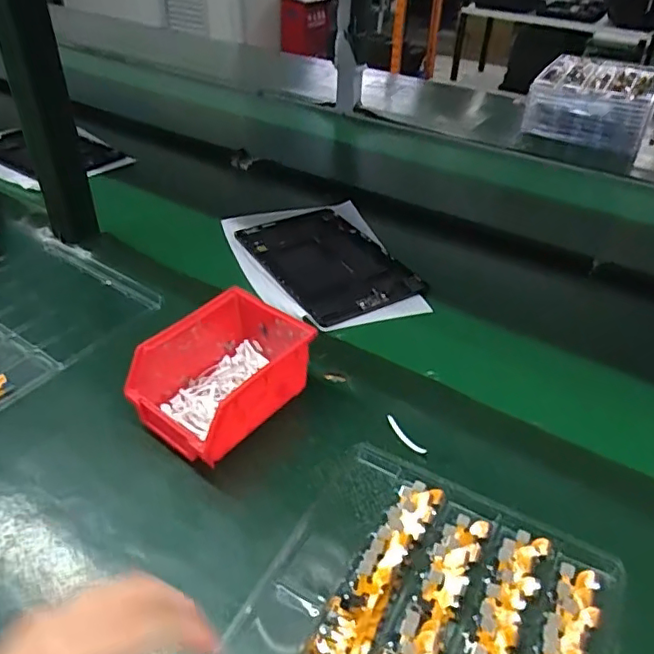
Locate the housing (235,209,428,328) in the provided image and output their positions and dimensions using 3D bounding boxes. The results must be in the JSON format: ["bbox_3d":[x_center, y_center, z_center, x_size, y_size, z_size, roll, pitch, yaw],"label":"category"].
[{"bbox_3d":[-0.003,-0.089,0.747,0.160,0.015,0.247,-19,43,-25],"label":"housing"}]

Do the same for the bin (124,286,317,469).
[{"bbox_3d":[-0.092,0.045,0.509,0.107,0.075,0.142,30,45,29],"label":"bin"}]

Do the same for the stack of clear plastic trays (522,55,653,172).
[{"bbox_3d":[0.590,-0.489,1.267,0.246,0.139,0.290,20,41,20],"label":"stack of clear plastic trays"}]

